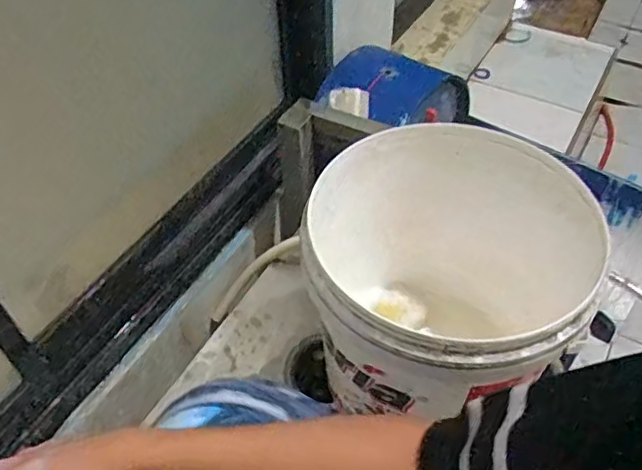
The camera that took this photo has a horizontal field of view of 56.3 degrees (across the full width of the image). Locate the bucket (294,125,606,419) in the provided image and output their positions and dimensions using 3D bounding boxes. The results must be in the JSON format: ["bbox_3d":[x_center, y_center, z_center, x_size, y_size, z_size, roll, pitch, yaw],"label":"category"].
[{"bbox_3d":[0.136,0.084,0.711,0.291,0.295,0.293,-1,47,1],"label":"bucket"}]

